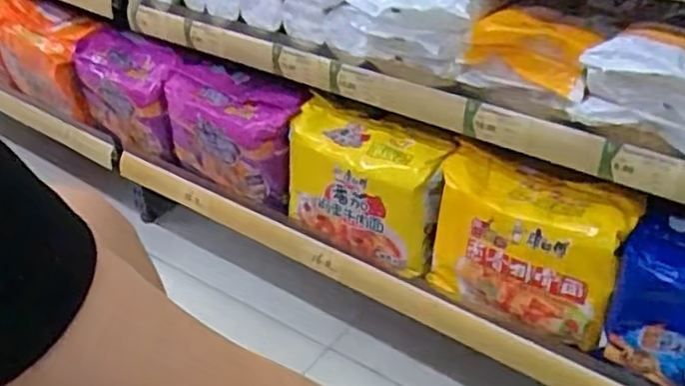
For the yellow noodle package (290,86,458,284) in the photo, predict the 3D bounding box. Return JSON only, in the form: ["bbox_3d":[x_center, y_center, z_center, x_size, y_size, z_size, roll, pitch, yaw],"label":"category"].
[{"bbox_3d":[0.025,-0.006,0.844,0.196,0.153,0.077,20,40,28],"label":"yellow noodle package"}]

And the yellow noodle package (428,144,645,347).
[{"bbox_3d":[0.195,0.055,0.750,0.198,0.143,0.088,20,40,28],"label":"yellow noodle package"}]

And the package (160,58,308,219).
[{"bbox_3d":[-0.143,-0.080,0.929,0.200,0.139,0.097,19,39,27],"label":"package"}]

